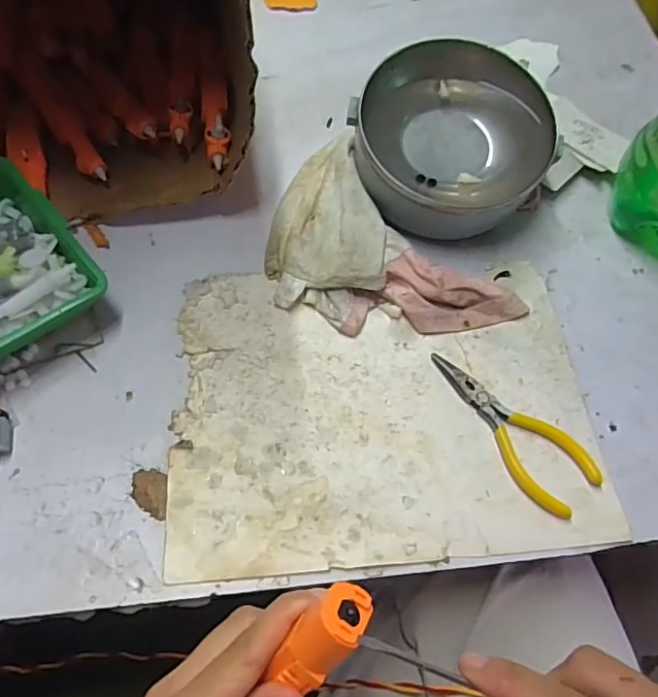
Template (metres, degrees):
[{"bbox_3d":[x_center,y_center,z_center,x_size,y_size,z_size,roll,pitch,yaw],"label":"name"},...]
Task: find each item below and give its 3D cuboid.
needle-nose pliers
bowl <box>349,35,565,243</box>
[{"bbox_3d":[0.116,0.051,0.360,0.047,0.008,0.126,-39,70,-20],"label":"needle-nose pliers"},{"bbox_3d":[0.095,-0.160,0.423,0.144,0.075,0.144,1,64,-3],"label":"bowl"}]

